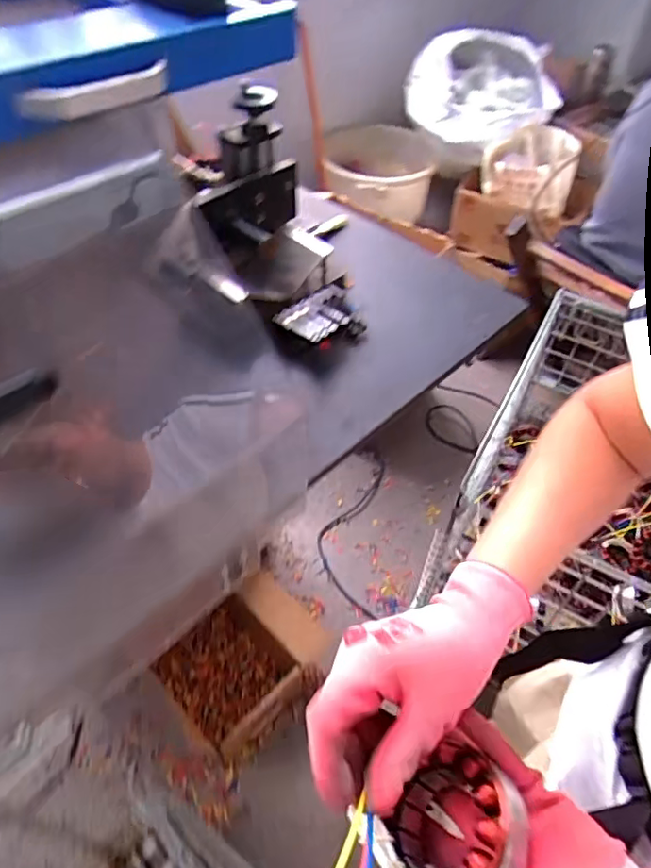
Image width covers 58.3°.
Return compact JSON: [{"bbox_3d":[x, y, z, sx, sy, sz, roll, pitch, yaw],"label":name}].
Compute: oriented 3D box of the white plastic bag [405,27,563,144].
[{"bbox_3d":[0.438,-0.996,1.643,0.419,0.232,0.276,11,50,7],"label":"white plastic bag"}]

